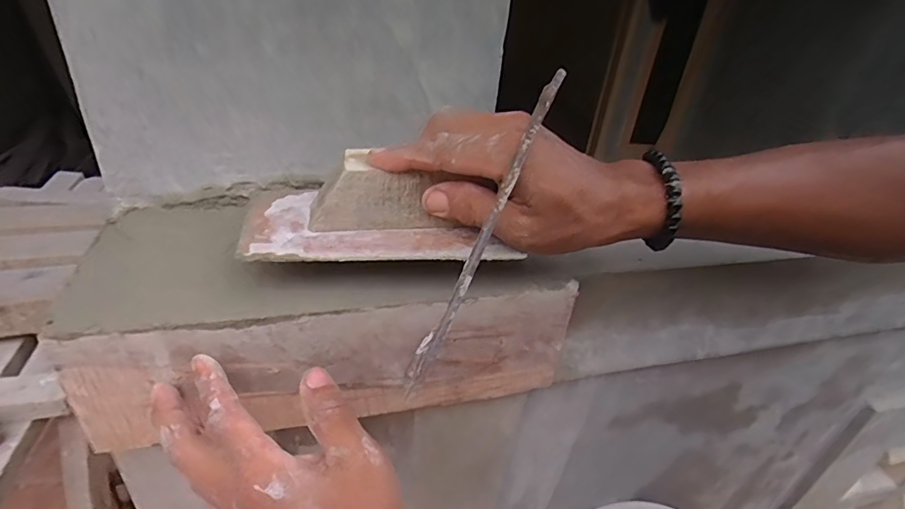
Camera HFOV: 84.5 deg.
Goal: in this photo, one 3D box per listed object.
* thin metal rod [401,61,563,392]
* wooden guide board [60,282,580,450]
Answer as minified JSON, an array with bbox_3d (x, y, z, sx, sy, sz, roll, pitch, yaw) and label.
[{"bbox_3d":[0.017,-0.013,0.247,0.008,0.174,0.008,24,-2,24],"label":"thin metal rod"},{"bbox_3d":[-0.066,0.070,0.318,0.301,0.095,0.005,-3,34,-16],"label":"wooden guide board"}]

